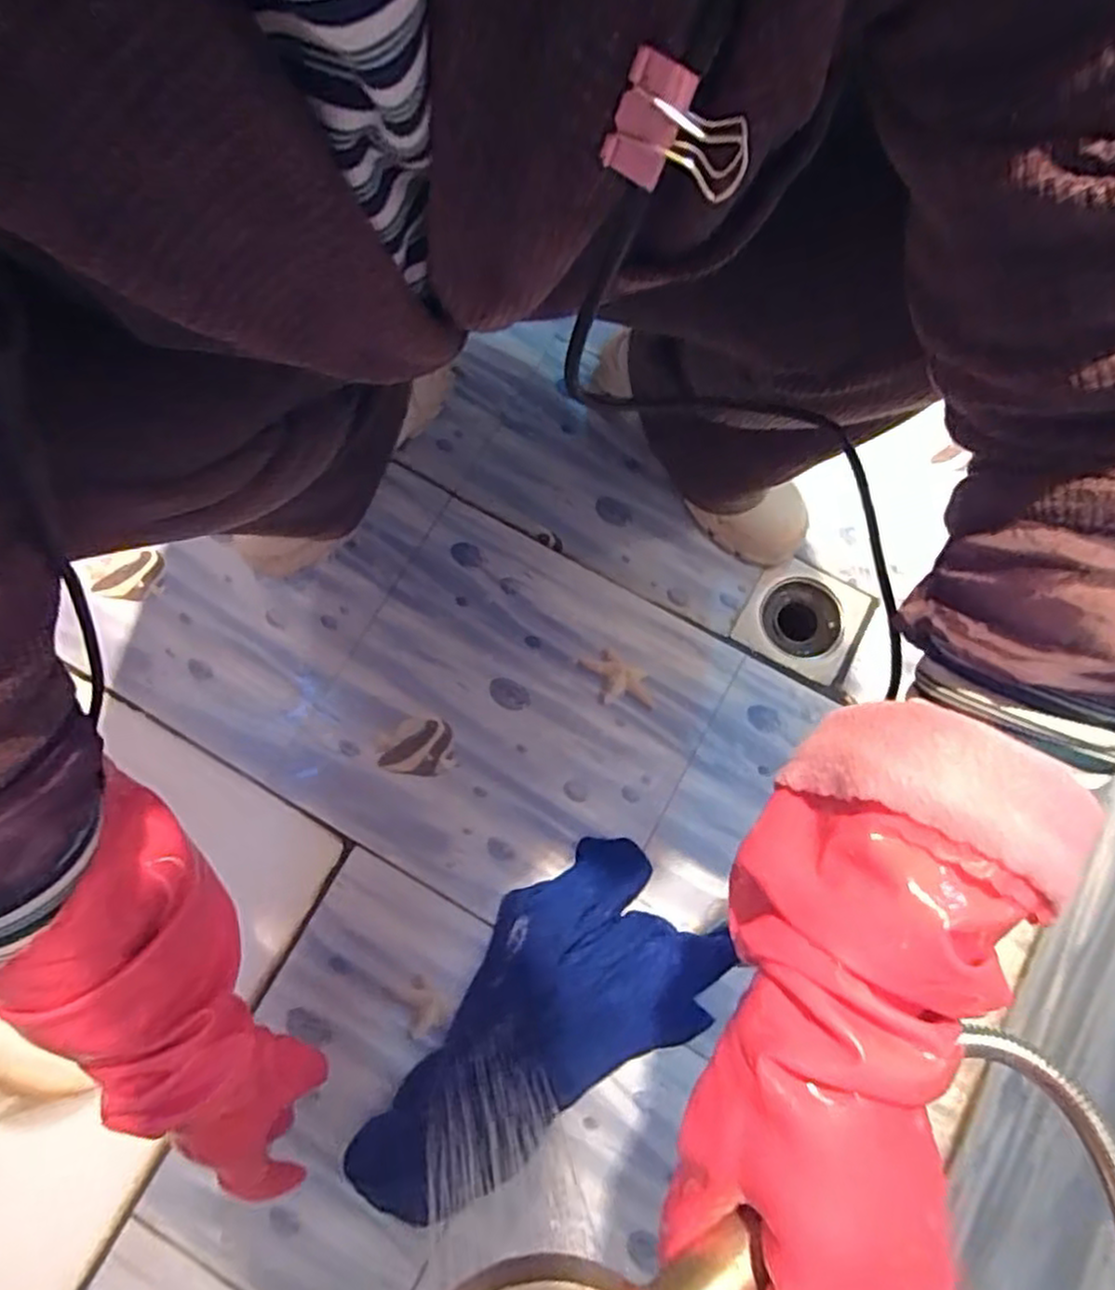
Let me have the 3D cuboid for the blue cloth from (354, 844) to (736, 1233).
[{"bbox_3d":[-0.023,0.283,0.547,0.296,0.036,0.152,-34,79,-8],"label":"blue cloth"}]

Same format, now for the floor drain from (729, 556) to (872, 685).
[{"bbox_3d":[0.218,-0.024,0.656,0.094,0.021,0.093,29,78,6],"label":"floor drain"}]

